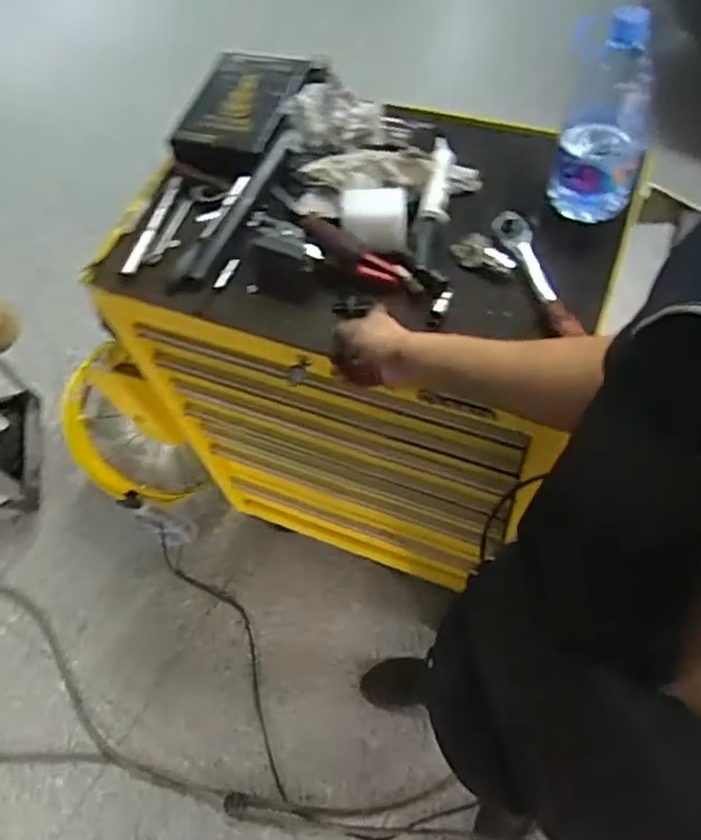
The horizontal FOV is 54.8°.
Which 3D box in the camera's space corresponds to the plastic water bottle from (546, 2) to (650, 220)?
[{"bbox_3d":[0.314,-0.368,0.828,0.103,0.242,0.096,11,37,11],"label":"plastic water bottle"}]

